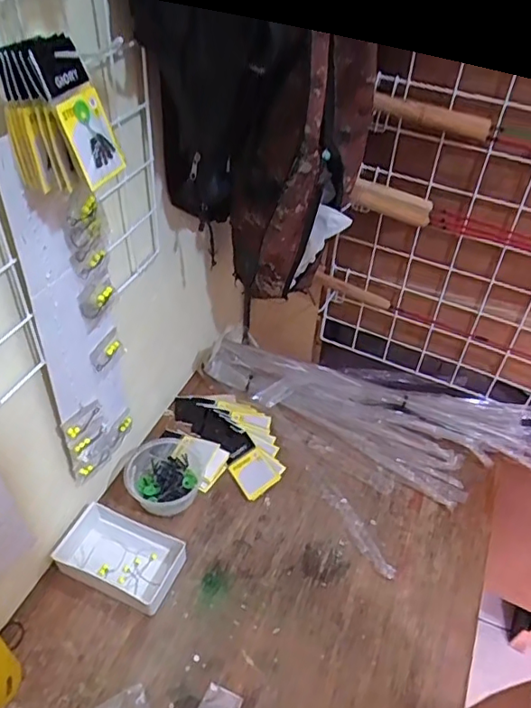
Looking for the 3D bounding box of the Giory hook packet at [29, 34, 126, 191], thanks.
[{"bbox_3d":[-0.130,-0.170,0.402,0.012,0.093,0.046,3,39,29],"label":"Giory hook packet"}]

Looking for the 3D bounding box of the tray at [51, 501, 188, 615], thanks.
[{"bbox_3d":[-0.178,0.245,0.694,0.146,0.030,0.093,19,46,16],"label":"tray"}]

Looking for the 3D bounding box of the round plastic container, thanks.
[{"bbox_3d":[-0.137,0.167,0.756,0.093,0.053,0.102,9,44,6],"label":"round plastic container"}]

